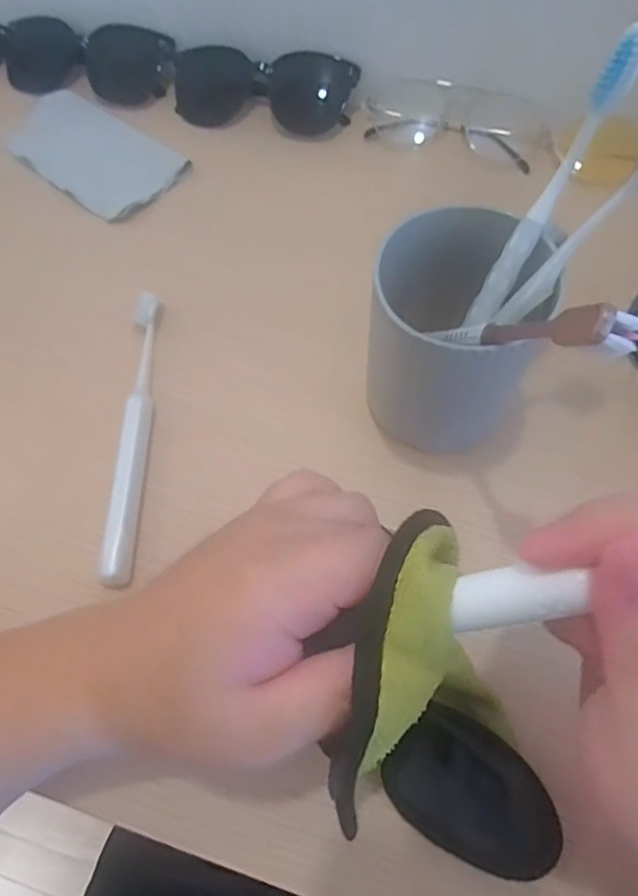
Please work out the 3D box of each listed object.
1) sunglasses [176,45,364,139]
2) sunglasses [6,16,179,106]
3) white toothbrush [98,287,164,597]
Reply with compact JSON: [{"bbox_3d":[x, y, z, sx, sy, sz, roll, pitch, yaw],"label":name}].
[{"bbox_3d":[-0.045,-0.267,0.429,0.137,0.031,0.044,8,65,5],"label":"sunglasses"},{"bbox_3d":[-0.183,-0.301,0.446,0.137,0.033,0.046,12,66,7],"label":"sunglasses"},{"bbox_3d":[-0.104,-0.011,0.325,0.014,0.016,0.175,-1,65,1],"label":"white toothbrush"}]

